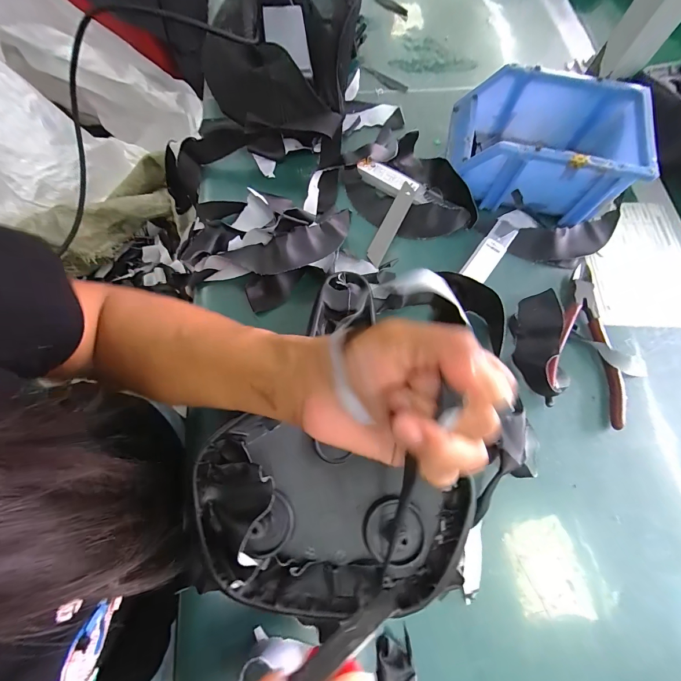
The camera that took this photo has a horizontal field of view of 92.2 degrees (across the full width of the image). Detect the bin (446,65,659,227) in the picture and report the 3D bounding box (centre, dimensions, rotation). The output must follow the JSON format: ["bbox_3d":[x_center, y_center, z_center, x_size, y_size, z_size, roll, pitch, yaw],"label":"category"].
[{"bbox_3d":[0.206,-0.203,0.343,0.174,0.072,0.121,16,72,3],"label":"bin"}]

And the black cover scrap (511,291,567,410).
[{"bbox_3d":[0.183,0.005,0.302,0.036,0.026,0.101,-1,72,-3],"label":"black cover scrap"}]

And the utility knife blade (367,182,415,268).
[{"bbox_3d":[0.055,-0.125,0.351,0.017,0.004,0.100,27,79,1],"label":"utility knife blade"}]

